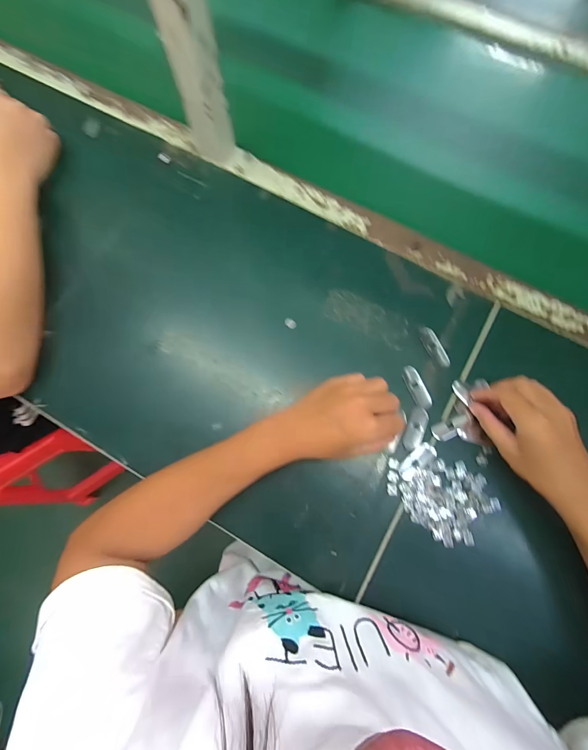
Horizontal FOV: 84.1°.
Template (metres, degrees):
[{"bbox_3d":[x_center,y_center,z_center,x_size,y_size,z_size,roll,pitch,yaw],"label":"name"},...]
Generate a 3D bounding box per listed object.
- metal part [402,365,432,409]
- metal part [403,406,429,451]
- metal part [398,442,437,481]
[{"bbox_3d":[0.146,0.014,0.384,0.018,0.004,0.054,-21,77,-4],"label":"metal part"},{"bbox_3d":[0.141,0.062,0.376,0.021,0.004,0.050,22,78,6],"label":"metal part"},{"bbox_3d":[0.139,0.097,0.366,0.049,0.004,0.020,-40,79,-8],"label":"metal part"}]

